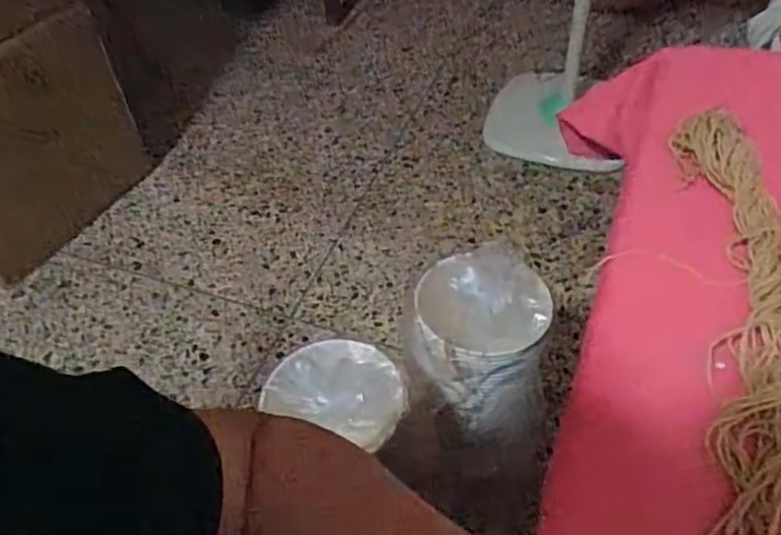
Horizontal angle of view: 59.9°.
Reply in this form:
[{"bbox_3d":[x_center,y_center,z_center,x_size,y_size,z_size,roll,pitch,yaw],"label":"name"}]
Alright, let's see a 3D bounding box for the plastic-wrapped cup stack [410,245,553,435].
[{"bbox_3d":[0.107,0.089,0.838,0.163,0.180,0.142,12,49,16],"label":"plastic-wrapped cup stack"}]

